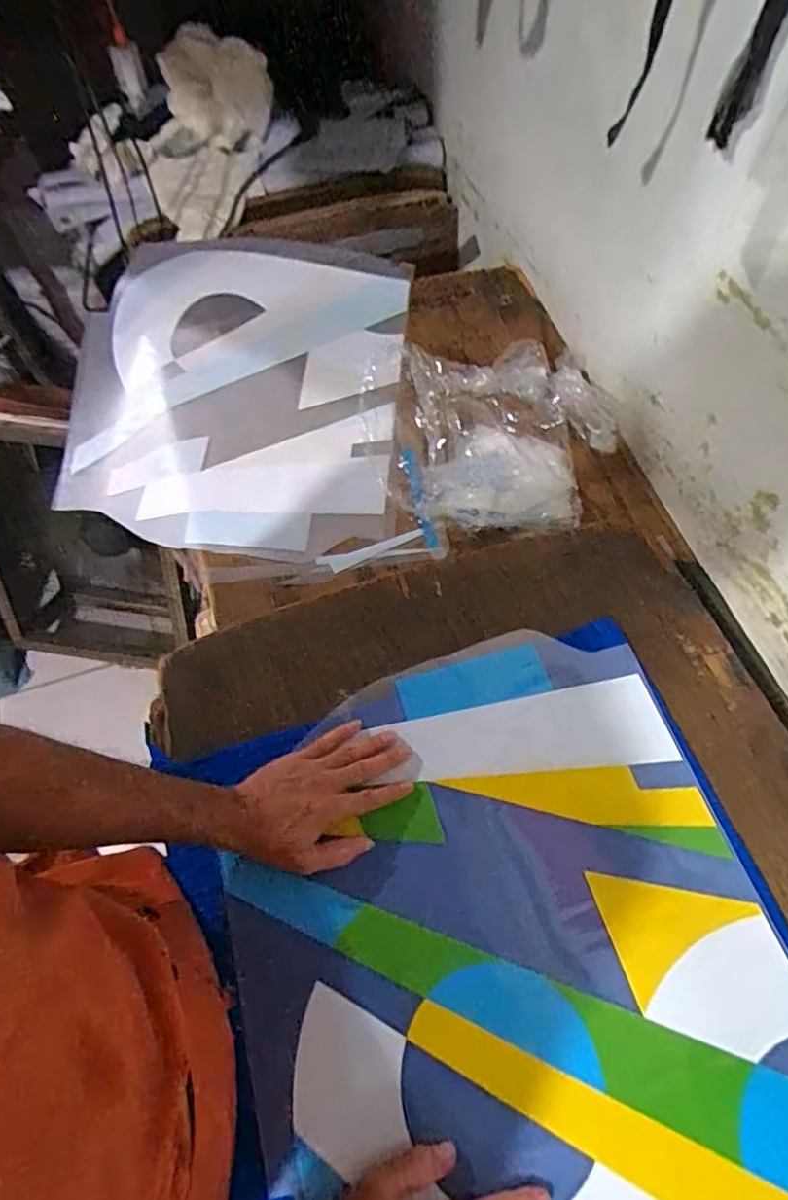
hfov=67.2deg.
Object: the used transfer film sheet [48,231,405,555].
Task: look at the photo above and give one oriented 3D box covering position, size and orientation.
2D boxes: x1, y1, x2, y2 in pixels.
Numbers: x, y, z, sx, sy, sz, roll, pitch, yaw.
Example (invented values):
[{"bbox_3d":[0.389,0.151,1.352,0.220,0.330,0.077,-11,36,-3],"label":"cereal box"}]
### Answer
[{"bbox_3d":[-0.243,-0.316,0.862,0.491,0.096,0.547,3,62,4],"label":"used transfer film sheet"}]

